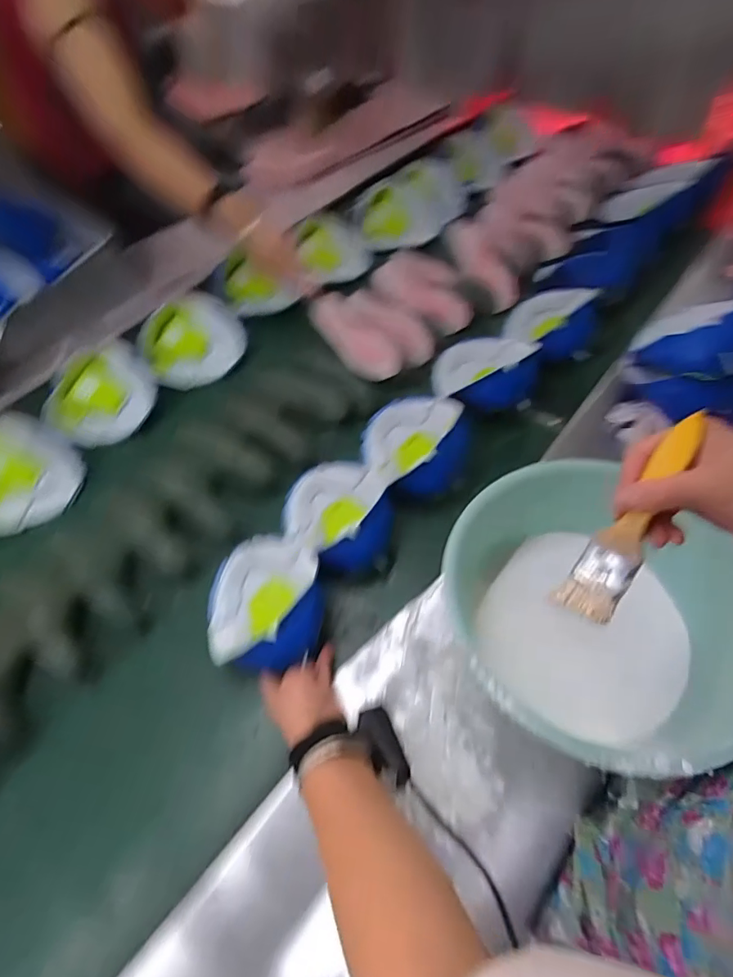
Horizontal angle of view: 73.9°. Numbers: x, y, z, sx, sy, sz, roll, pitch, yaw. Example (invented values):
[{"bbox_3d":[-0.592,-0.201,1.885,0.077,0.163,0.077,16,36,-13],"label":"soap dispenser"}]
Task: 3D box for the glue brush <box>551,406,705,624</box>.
[{"bbox_3d":[0.184,0.021,0.329,0.035,0.008,0.153,37,100,40],"label":"glue brush"}]

